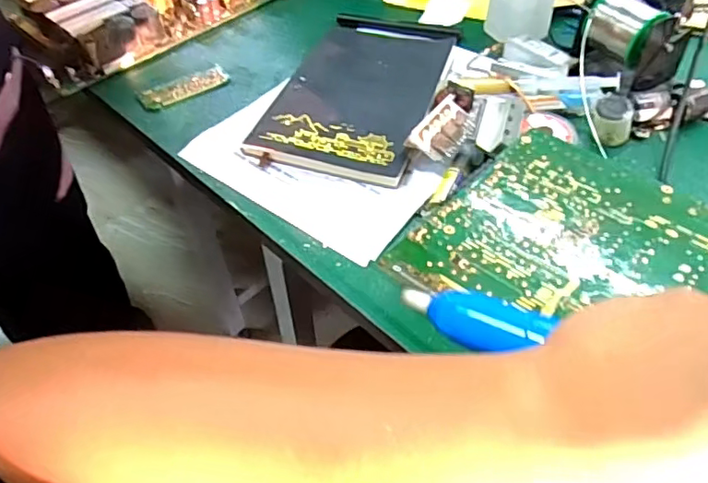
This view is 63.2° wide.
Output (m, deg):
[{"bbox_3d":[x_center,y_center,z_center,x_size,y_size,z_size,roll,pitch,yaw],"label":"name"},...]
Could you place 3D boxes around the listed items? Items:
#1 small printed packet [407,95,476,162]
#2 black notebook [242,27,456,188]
[{"bbox_3d":[0.075,-0.094,0.486,0.038,0.016,0.066,36,55,-1],"label":"small printed packet"},{"bbox_3d":[0.006,-0.142,0.547,0.137,0.018,0.215,14,51,15],"label":"black notebook"}]

